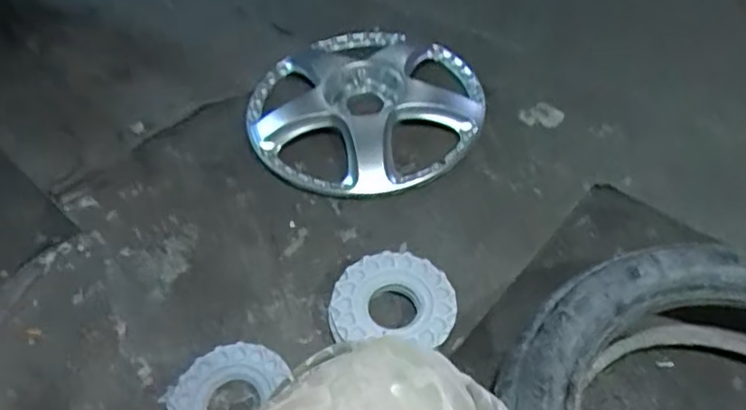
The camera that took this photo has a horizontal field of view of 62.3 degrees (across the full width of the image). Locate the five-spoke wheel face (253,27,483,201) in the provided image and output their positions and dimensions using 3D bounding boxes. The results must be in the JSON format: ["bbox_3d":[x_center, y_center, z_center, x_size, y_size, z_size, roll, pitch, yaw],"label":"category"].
[{"bbox_3d":[-0.022,-0.198,1.130,0.412,0.096,0.397,-3,49,3],"label":"five-spoke wheel face"}]

